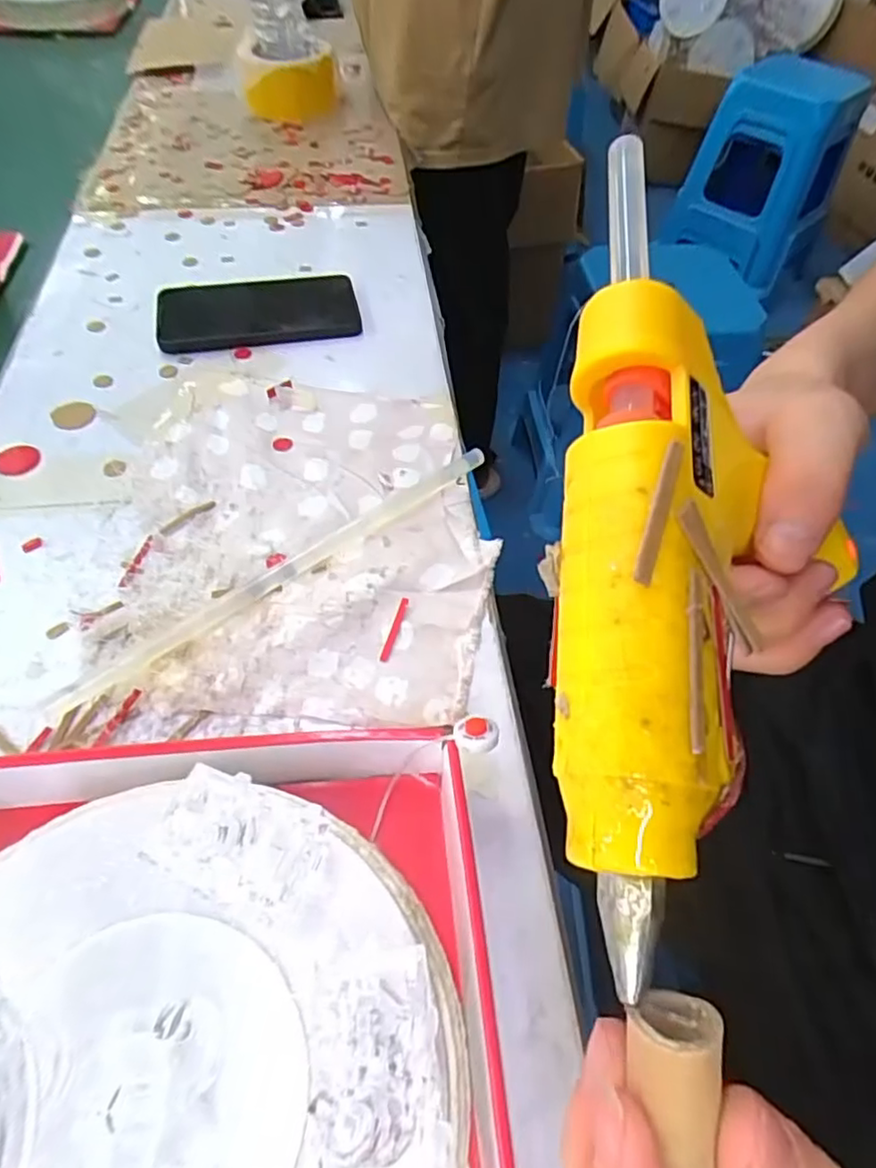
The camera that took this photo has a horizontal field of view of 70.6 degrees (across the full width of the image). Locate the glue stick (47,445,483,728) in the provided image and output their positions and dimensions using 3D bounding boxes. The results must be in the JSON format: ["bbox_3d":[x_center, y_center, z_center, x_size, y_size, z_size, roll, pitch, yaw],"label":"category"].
[{"bbox_3d":[-0.083,-0.014,0.368,0.293,0.011,0.016,-35,63,-24],"label":"glue stick"}]

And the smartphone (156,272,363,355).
[{"bbox_3d":[-0.150,-0.231,0.518,0.161,0.014,0.090,-12,57,-11],"label":"smartphone"}]

